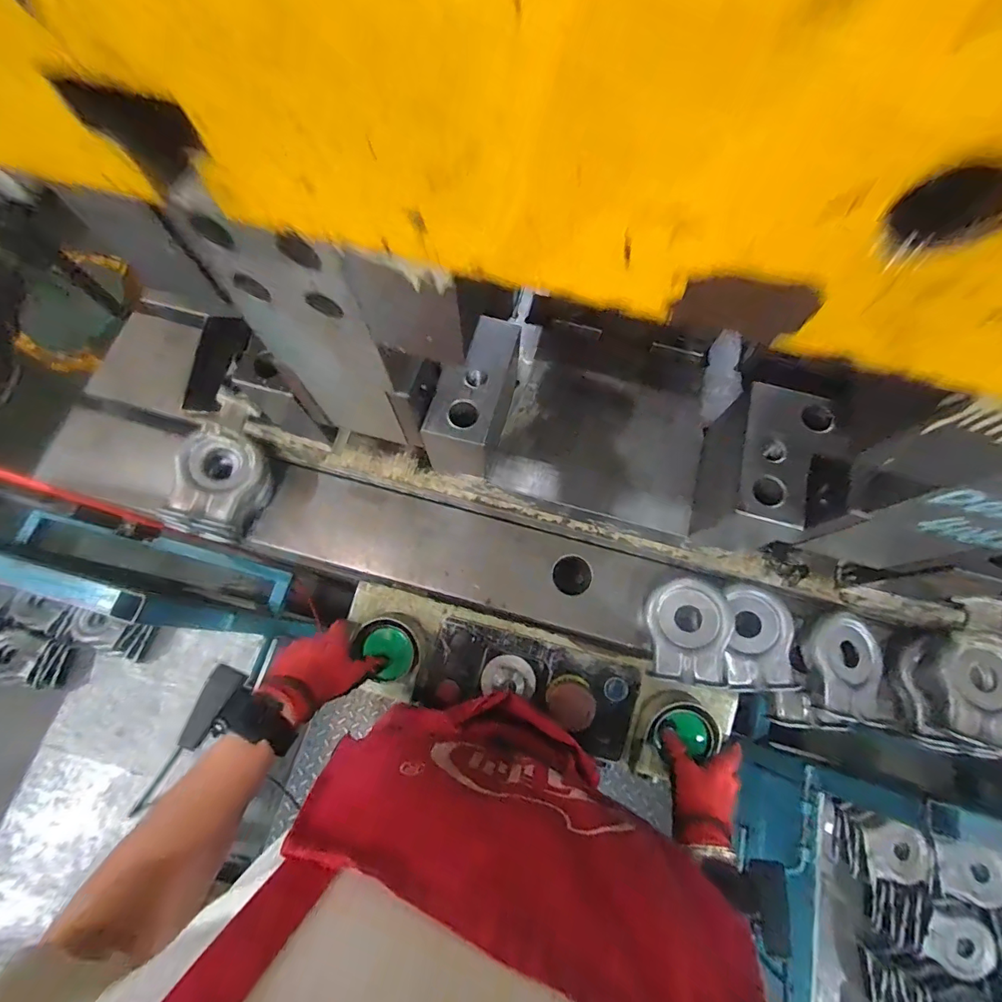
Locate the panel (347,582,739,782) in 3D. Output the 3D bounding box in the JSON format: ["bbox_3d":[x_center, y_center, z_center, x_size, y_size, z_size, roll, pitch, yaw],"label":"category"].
[{"bbox_3d":[0.036,0.223,0.579,0.477,0.077,0.128,15,73,3],"label":"panel"}]

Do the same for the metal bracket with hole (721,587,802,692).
[{"bbox_3d":[0.304,0.166,0.560,0.081,0.030,0.114,4,72,0],"label":"metal bracket with hole"}]

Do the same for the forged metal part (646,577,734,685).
[{"bbox_3d":[0.229,0.156,0.566,0.092,0.025,0.116,2,78,16],"label":"forged metal part"}]

